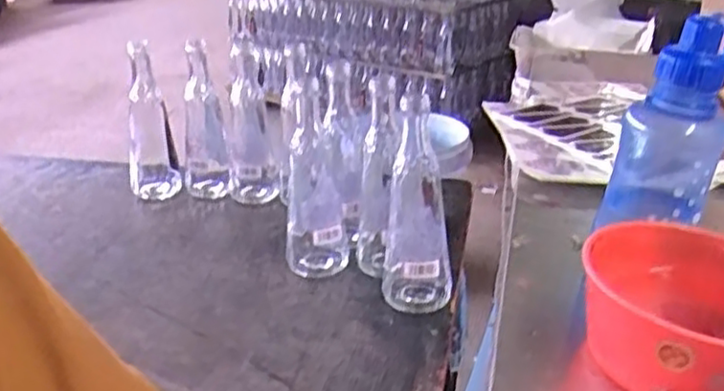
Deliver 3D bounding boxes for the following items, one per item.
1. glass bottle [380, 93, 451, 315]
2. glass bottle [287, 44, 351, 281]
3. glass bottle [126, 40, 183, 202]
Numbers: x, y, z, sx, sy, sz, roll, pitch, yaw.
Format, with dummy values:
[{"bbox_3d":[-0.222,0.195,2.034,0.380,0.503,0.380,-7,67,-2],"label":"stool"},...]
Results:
[{"bbox_3d":[0.053,0.013,0.684,0.067,0.197,0.077,0,24,0],"label":"glass bottle"},{"bbox_3d":[-0.049,-0.018,0.750,0.065,0.208,0.080,0,24,0],"label":"glass bottle"},{"bbox_3d":[-0.286,-0.092,0.948,0.065,0.204,0.059,-9,26,-18],"label":"glass bottle"}]

